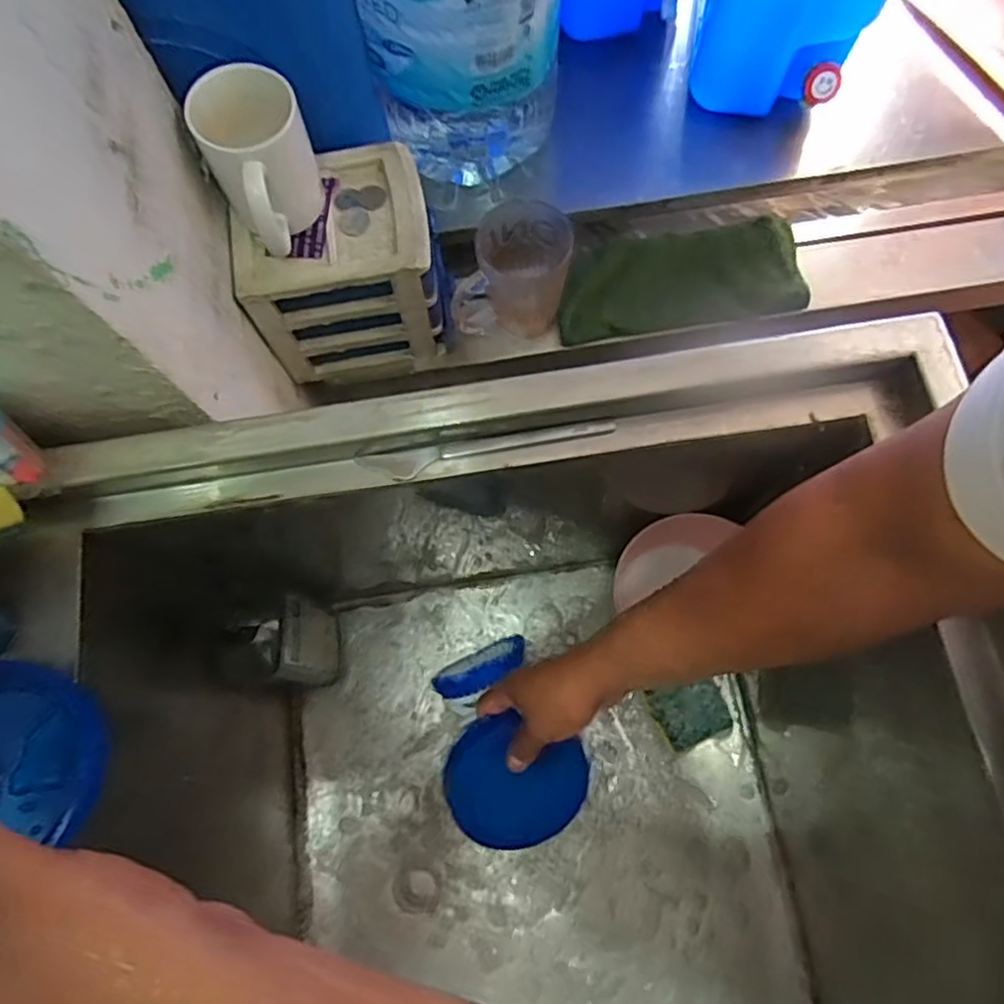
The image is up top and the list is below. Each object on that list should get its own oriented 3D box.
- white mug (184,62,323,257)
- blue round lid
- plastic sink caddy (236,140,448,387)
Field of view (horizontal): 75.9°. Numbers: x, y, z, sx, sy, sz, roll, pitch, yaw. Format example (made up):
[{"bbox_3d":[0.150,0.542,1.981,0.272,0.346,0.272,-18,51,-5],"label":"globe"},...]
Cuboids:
[{"bbox_3d":[-0.184,-0.265,0.508,0.080,0.103,0.091,-26,74,-6],"label":"white mug"},{"bbox_3d":[0.010,0.241,0.546,0.114,0.011,0.104,0,93,0],"label":"blue round lid"},{"bbox_3d":[-0.148,-0.223,0.630,0.166,0.160,0.140,-10,73,-2],"label":"plastic sink caddy"}]

